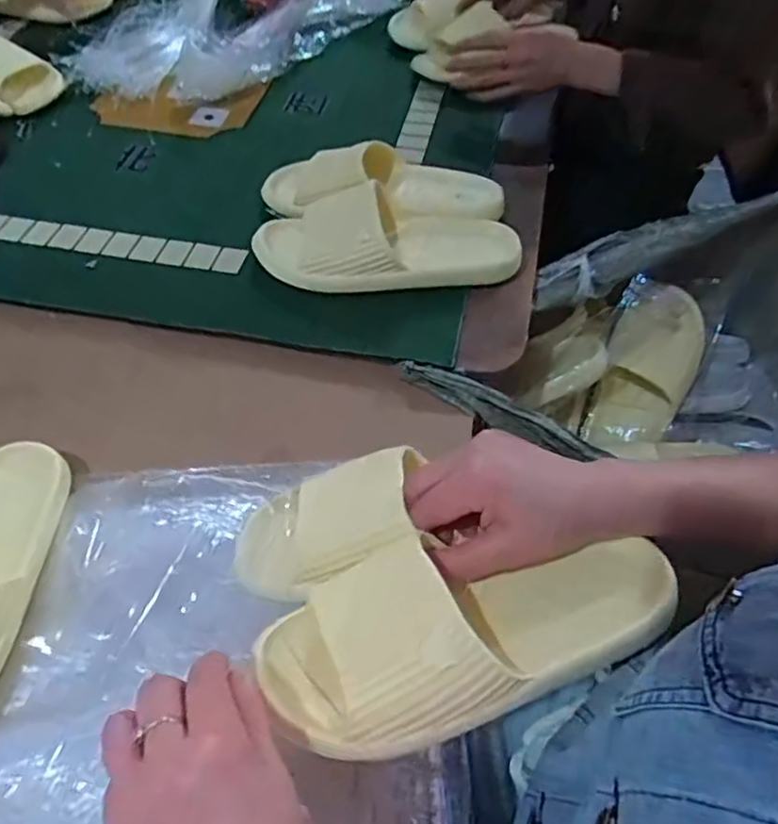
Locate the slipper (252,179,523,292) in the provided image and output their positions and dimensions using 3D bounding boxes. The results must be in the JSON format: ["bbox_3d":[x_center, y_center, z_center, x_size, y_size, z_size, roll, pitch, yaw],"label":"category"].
[{"bbox_3d":[-0.001,-0.180,0.667,0.271,0.072,0.109,-2,55,-3],"label":"slipper"}]

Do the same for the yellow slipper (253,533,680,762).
[{"bbox_3d":[0.048,0.125,0.376,0.240,0.064,0.102,-10,56,-11],"label":"yellow slipper"}]

